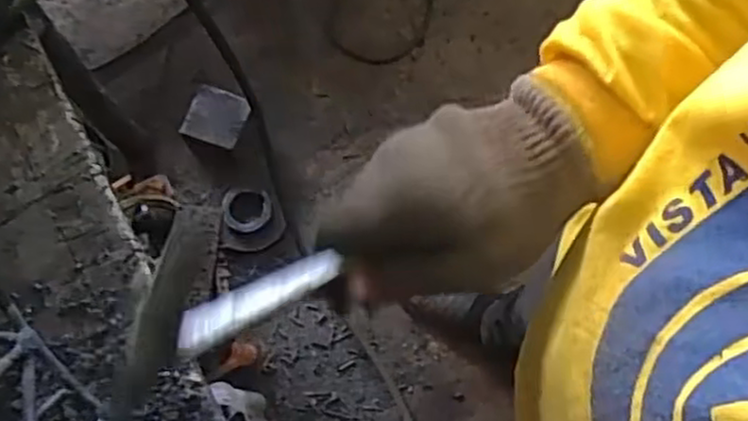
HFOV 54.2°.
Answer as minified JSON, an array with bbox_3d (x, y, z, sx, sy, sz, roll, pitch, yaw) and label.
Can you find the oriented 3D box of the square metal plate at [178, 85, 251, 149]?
[{"bbox_3d":[-0.270,-0.160,1.250,0.098,0.009,0.091,21,84,-2],"label":"square metal plate"}]

